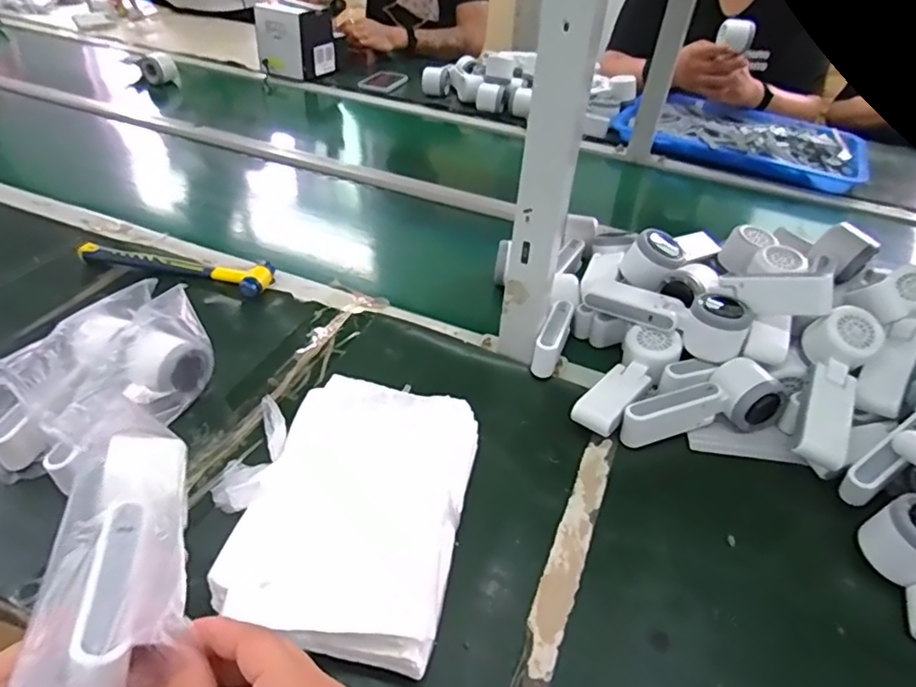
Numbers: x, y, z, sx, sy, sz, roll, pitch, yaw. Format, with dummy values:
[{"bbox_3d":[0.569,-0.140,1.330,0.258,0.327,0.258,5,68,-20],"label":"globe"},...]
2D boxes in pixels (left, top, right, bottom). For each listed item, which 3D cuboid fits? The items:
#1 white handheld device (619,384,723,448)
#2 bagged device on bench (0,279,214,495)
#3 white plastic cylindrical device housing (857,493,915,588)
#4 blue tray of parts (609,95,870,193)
[{"bbox_3d":[0.205,0.069,0.566,0.102,0.047,0.020,-9,42,-16],"label":"white handheld device"},{"bbox_3d":[-0.317,0.033,0.535,0.117,0.092,0.197,13,40,9],"label":"bagged device on bench"},{"bbox_3d":[0.364,0.160,0.472,0.051,0.057,0.059,-20,46,-27],"label":"white plastic cylindrical device housing"},{"bbox_3d":[0.582,-0.427,1.217,0.472,0.054,0.316,22,43,19],"label":"blue tray of parts"}]

